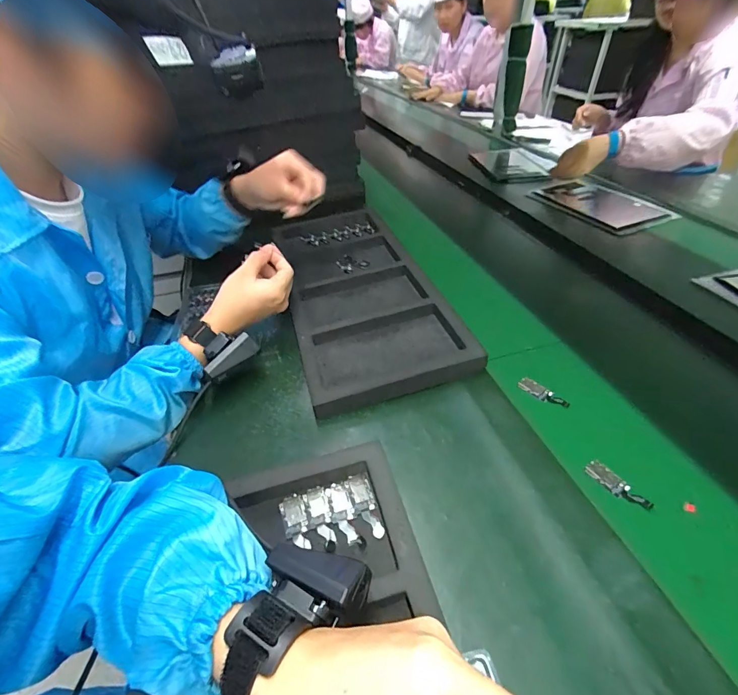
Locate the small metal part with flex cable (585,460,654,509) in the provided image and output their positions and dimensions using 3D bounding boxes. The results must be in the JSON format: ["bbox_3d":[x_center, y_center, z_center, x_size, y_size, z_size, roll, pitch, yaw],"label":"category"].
[{"bbox_3d":[0.244,0.136,0.375,0.020,0.005,0.059,-25,45,-23],"label":"small metal part with flex cable"}]

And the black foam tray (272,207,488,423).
[{"bbox_3d":[-0.030,-0.106,0.644,0.212,0.047,0.514,-12,42,-11],"label":"black foam tray"}]

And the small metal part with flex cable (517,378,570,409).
[{"bbox_3d":[0.216,0.057,0.471,0.061,0.009,0.019,28,50,31],"label":"small metal part with flex cable"}]

